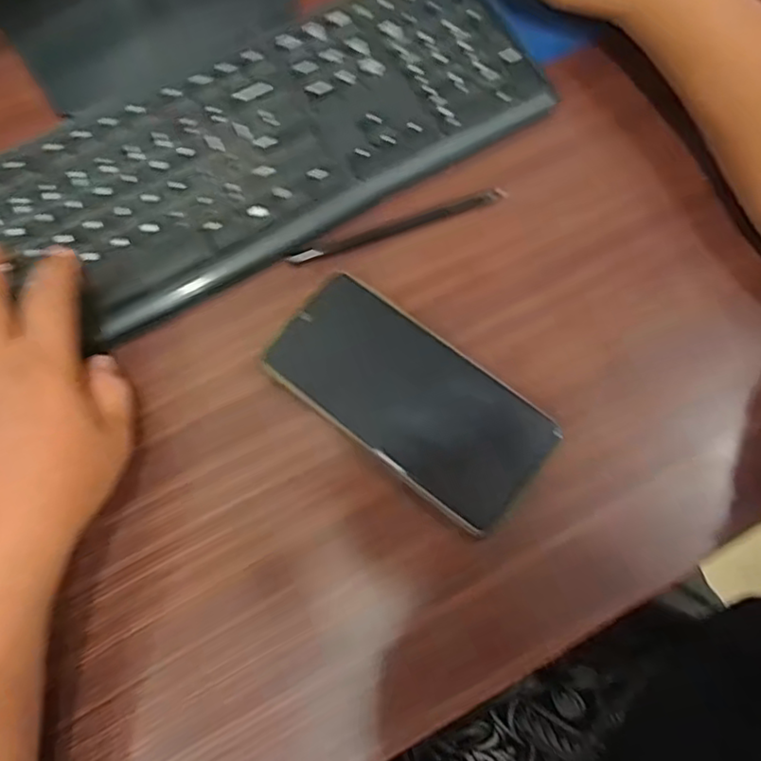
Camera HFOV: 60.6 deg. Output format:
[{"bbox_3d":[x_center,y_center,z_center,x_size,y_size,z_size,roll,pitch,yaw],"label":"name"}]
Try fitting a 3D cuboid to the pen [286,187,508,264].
[{"bbox_3d":[0.012,-0.097,0.410,0.140,0.008,0.009,-19,73,-5],"label":"pen"}]

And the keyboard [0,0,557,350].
[{"bbox_3d":[-0.104,-0.135,0.412,0.422,0.017,0.151,-25,74,-7],"label":"keyboard"}]

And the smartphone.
[{"bbox_3d":[0.015,0.009,0.363,0.158,0.012,0.071,37,77,12],"label":"smartphone"}]

